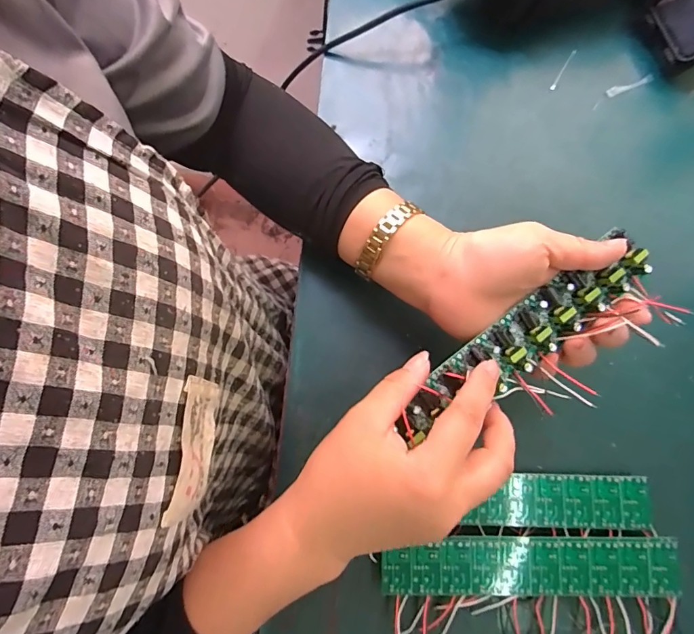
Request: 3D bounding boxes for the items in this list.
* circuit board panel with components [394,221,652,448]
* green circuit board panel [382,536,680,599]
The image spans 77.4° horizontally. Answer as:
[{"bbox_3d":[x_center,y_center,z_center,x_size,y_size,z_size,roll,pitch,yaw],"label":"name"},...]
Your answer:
[{"bbox_3d":[0.108,0.014,0.265,0.186,0.022,0.037,-33,81,-6],"label":"circuit board panel with components"},{"bbox_3d":[0.125,0.173,0.302,0.198,0.019,0.038,0,81,0],"label":"green circuit board panel"}]

